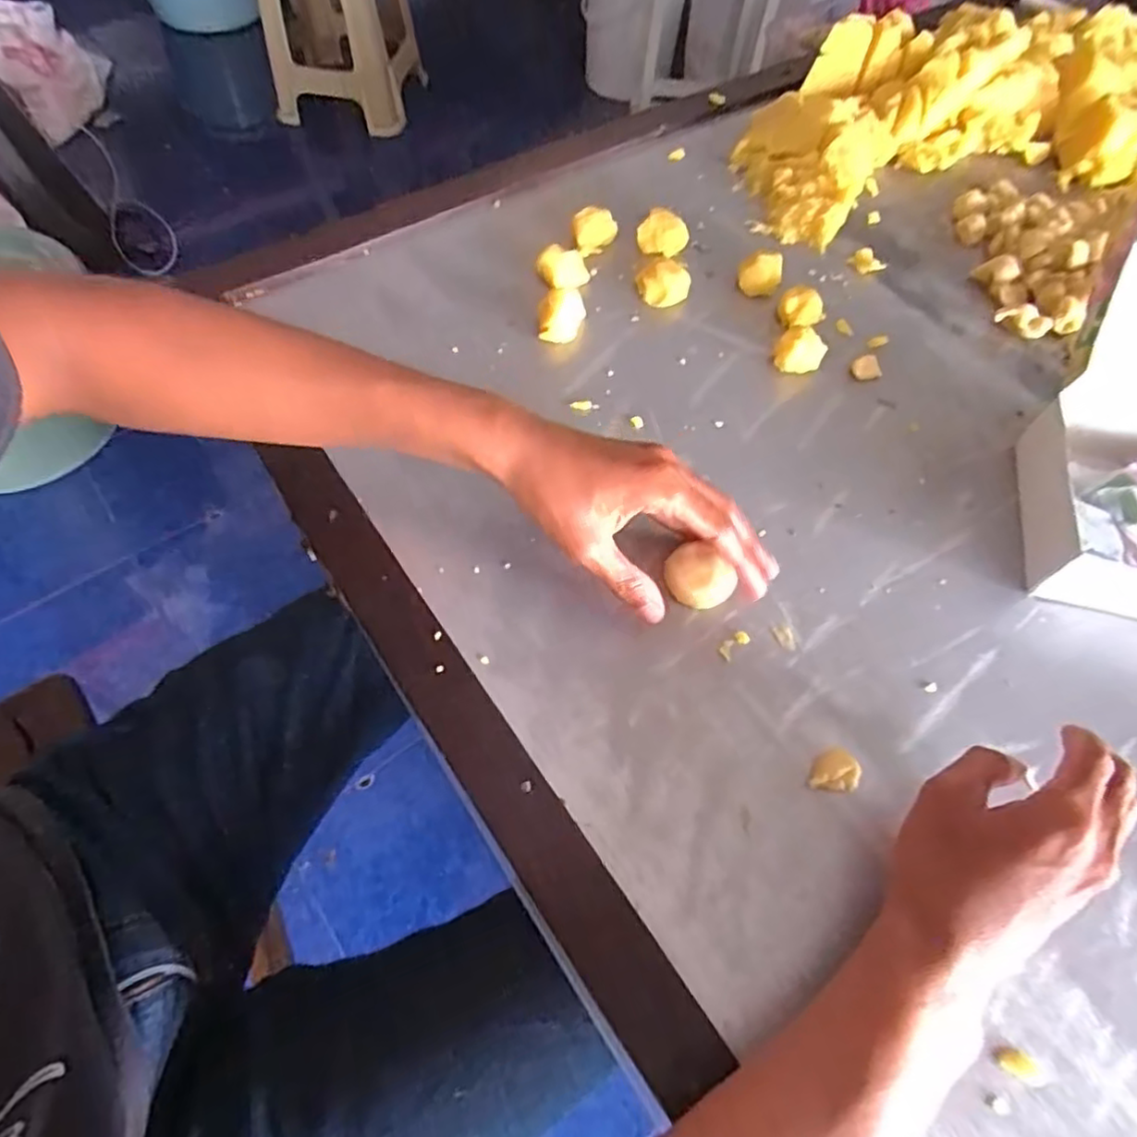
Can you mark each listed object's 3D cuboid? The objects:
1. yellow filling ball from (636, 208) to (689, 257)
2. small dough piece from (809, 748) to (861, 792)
[{"bbox_3d":[0.077,-0.274,0.531,0.041,0.025,0.030,10,60,3],"label":"yellow filling ball"},{"bbox_3d":[0.135,0.103,0.331,0.024,0.012,0.018,3,60,-1],"label":"small dough piece"}]

